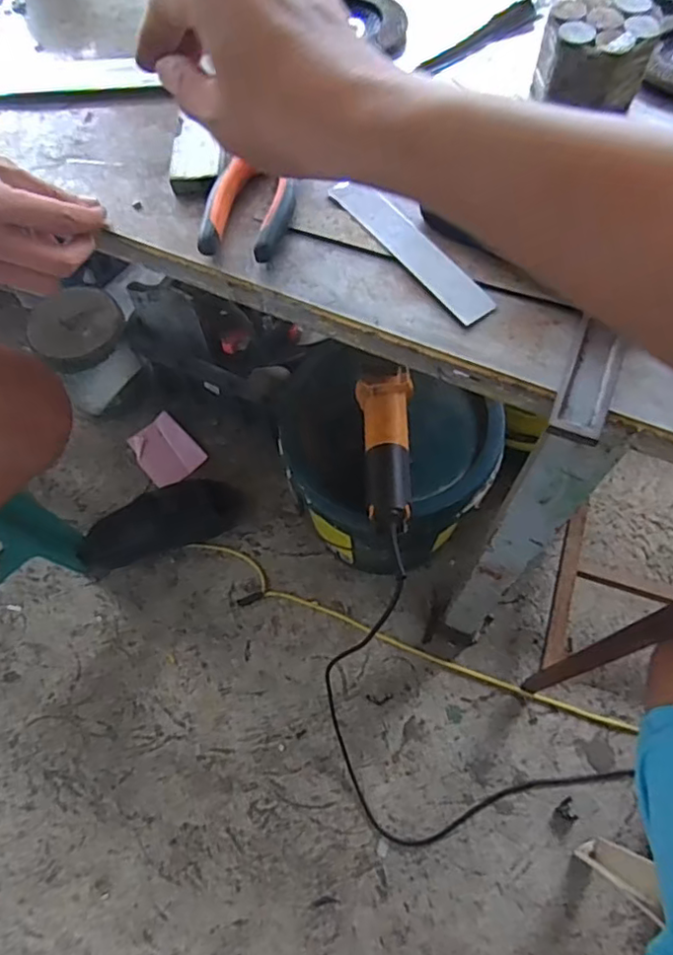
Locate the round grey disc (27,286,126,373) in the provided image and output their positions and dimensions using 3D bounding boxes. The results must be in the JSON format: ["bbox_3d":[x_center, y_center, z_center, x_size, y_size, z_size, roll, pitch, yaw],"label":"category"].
[{"bbox_3d":[-0.454,-0.262,1.073,0.154,0.030,0.132,-32,86,-18],"label":"round grey disc"}]

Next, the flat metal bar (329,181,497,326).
[{"bbox_3d":[0.047,-0.148,0.389,0.024,0.010,0.137,-35,68,-12],"label":"flat metal bar"}]

